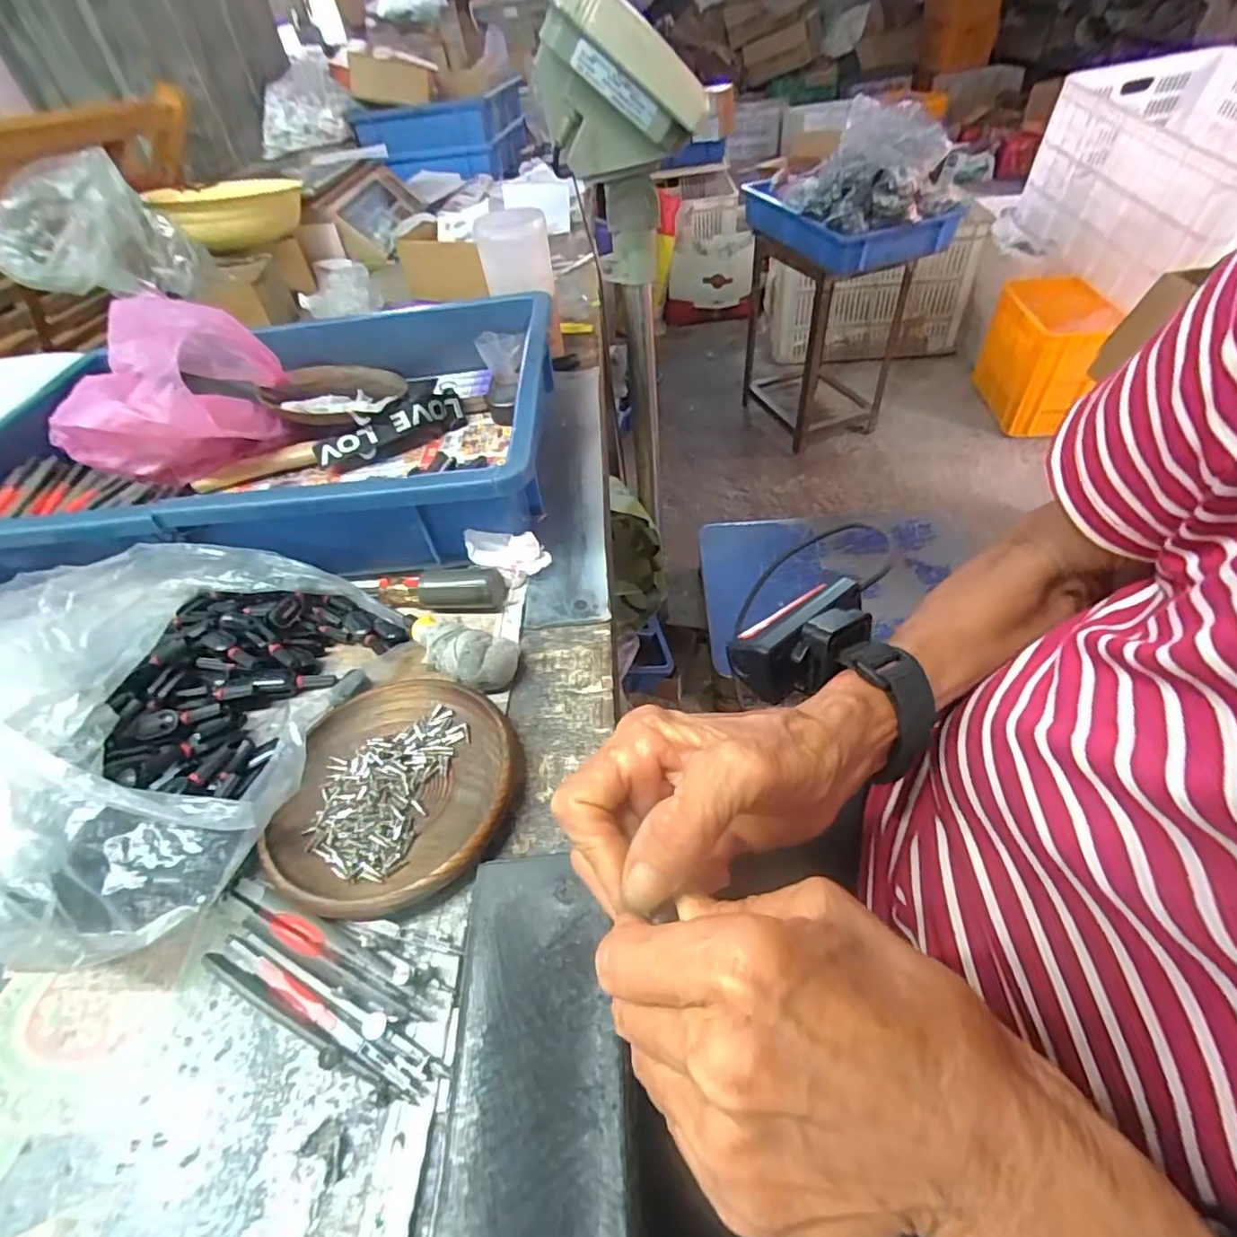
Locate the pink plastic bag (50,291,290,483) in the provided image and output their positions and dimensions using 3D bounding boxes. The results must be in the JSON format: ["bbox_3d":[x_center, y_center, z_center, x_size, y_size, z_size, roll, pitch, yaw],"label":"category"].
[{"bbox_3d":[-0.356,-0.174,0.469,0.146,0.118,0.131,21,53,25],"label":"pink plastic bag"}]

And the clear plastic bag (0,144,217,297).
[{"bbox_3d":[-0.544,-0.396,0.619,0.179,0.107,0.102,-30,51,-21],"label":"clear plastic bag"}]

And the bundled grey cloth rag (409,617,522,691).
[{"bbox_3d":[-0.090,0.018,0.330,0.070,0.027,0.030,19,52,23],"label":"bundled grey cloth rag"}]

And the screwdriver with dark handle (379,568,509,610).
[{"bbox_3d":[-0.111,-0.019,0.365,0.078,0.021,0.020,-3,47,4],"label":"screwdriver with dark handle"}]

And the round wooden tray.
[{"bbox_3d":[-0.101,0.078,0.280,0.105,0.016,0.111,-4,47,4],"label":"round wooden tray"}]

